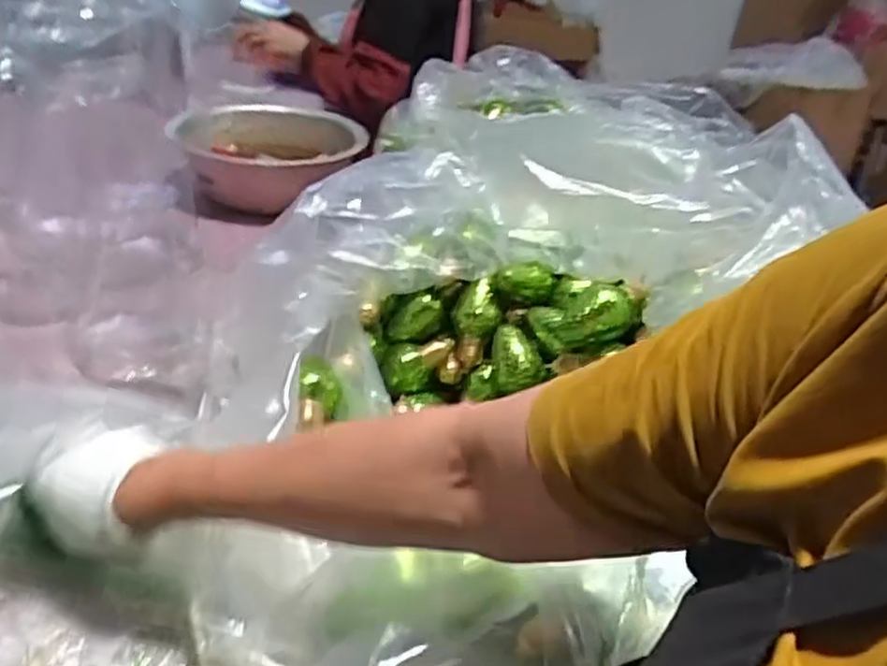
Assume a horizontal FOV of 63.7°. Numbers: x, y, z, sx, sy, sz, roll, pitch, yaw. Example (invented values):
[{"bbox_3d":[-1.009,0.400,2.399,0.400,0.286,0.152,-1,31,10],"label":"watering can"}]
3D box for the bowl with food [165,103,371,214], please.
[{"bbox_3d":[-0.266,-0.272,1.111,0.278,0.091,0.237,2,32,-11],"label":"bowl with food"}]

